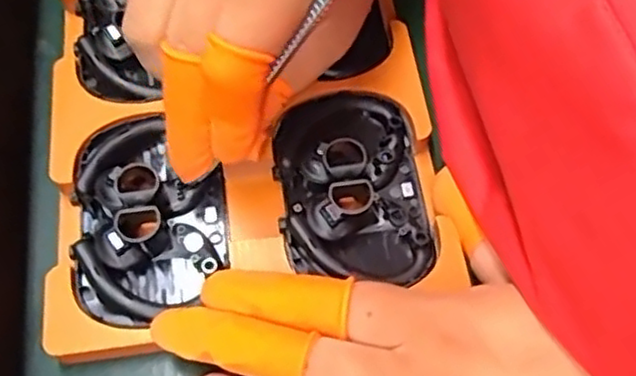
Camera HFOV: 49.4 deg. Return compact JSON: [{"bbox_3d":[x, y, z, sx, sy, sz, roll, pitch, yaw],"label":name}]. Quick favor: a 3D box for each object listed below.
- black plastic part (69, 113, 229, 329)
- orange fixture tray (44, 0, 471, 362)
[{"bbox_3d":[-0.067,0.009,0.271,0.057,0.021,0.086,-9,62,-4],"label":"black plastic part"},{"bbox_3d":[-0.043,-0.085,0.319,0.151,0.023,0.299,-9,62,-4],"label":"orange fixture tray"}]

